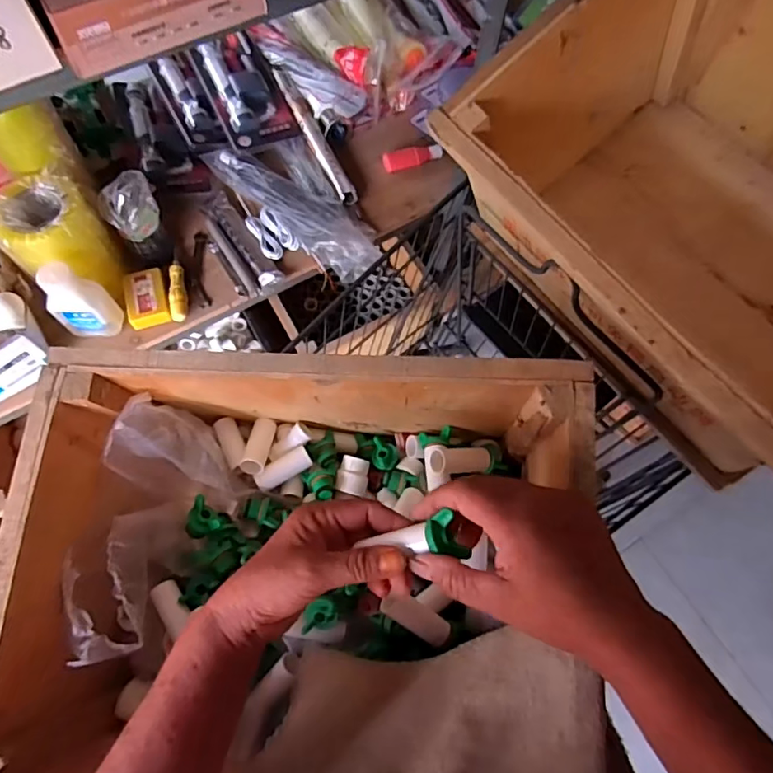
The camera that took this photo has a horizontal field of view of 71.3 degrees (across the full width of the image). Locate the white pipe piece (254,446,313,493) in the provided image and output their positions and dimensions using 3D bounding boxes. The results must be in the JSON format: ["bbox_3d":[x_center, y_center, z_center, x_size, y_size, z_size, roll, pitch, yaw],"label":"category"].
[{"bbox_3d":[-0.100,0.080,0.523,0.056,0.016,0.020,-33,72,-14],"label":"white pipe piece"}]

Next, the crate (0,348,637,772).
[{"bbox_3d":[-0.066,0.148,0.416,0.402,0.195,0.305,2,68,-1],"label":"crate"}]

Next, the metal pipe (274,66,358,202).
[{"bbox_3d":[-0.143,-0.499,1.066,0.035,0.026,0.347,-23,70,-10],"label":"metal pipe"}]

